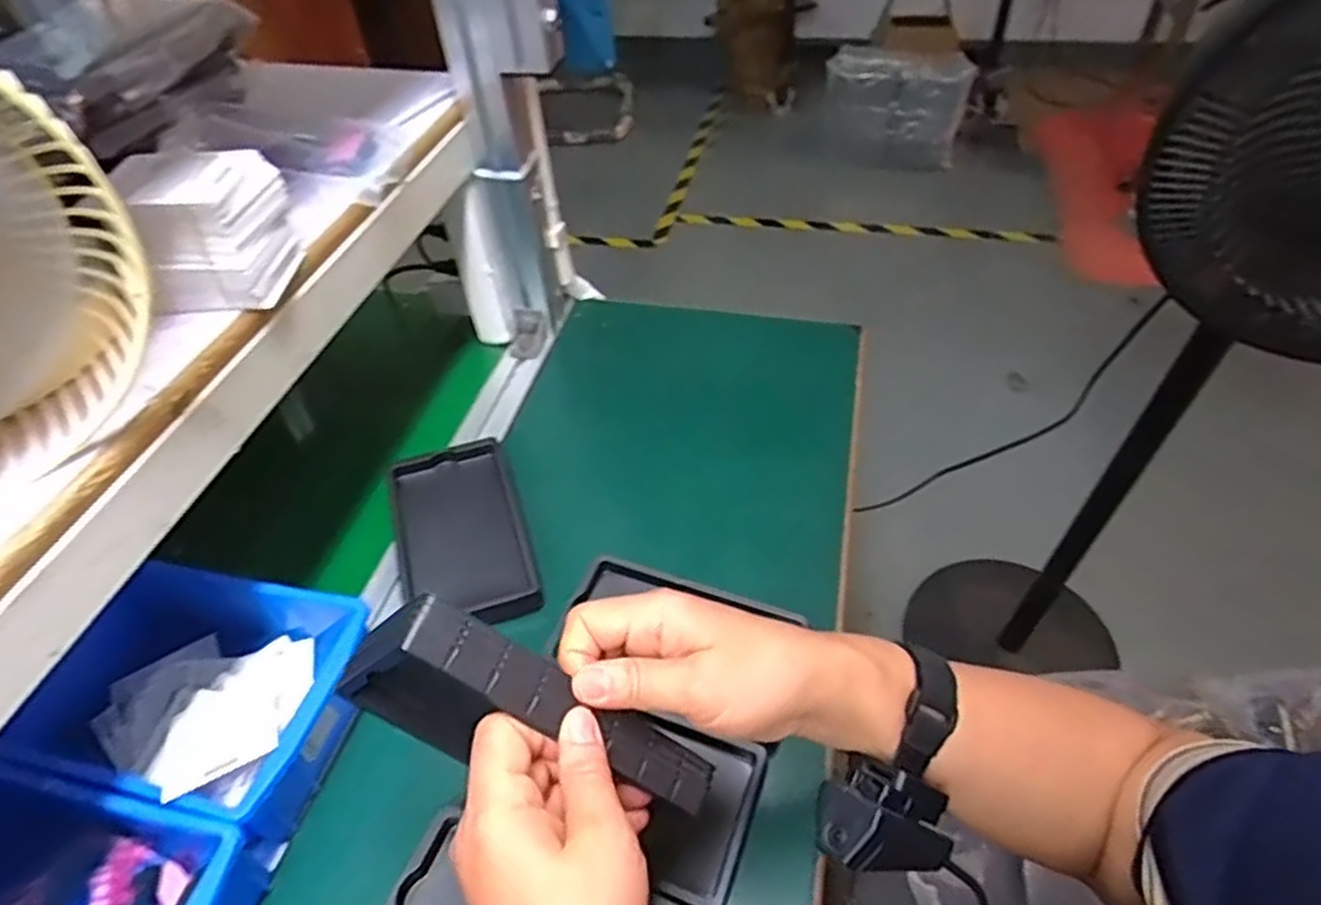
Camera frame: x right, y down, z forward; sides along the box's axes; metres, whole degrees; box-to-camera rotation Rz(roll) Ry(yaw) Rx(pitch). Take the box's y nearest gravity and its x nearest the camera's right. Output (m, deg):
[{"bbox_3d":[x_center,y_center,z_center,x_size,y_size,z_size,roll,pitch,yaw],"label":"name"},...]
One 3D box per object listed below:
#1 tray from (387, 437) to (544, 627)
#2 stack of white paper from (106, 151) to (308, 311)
[{"bbox_3d":[-0.152,0.059,0.570,0.092,0.024,0.167,-17,47,-11],"label":"tray"},{"bbox_3d":[-0.239,-0.117,0.401,0.058,0.066,0.070,1,46,6],"label":"stack of white paper"}]

